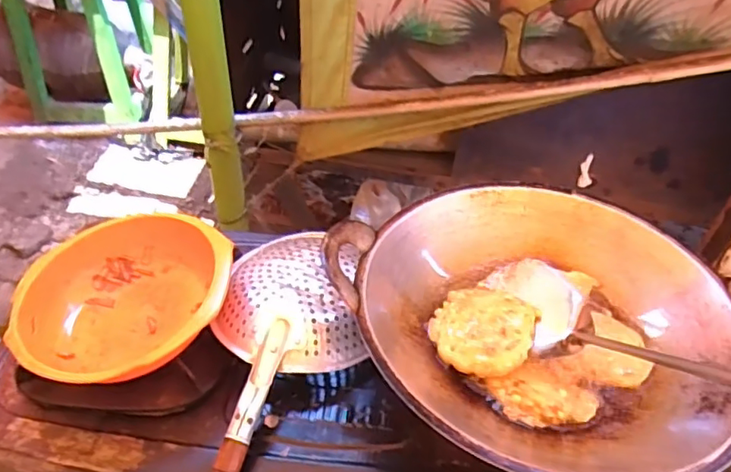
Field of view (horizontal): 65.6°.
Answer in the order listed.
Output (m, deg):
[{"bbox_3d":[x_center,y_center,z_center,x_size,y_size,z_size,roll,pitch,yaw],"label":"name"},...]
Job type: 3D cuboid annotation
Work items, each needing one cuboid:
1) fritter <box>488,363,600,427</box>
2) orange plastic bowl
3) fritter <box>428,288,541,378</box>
[{"bbox_3d":[0.155,0.137,0.489,0.084,0.011,0.055,-8,44,-9],"label":"fritter"},{"bbox_3d":[-0.241,0.068,0.560,0.201,0.077,0.183,1,44,0],"label":"orange plastic bowl"},{"bbox_3d":[0.107,0.085,0.520,0.089,0.029,0.081,1,44,0],"label":"fritter"}]

